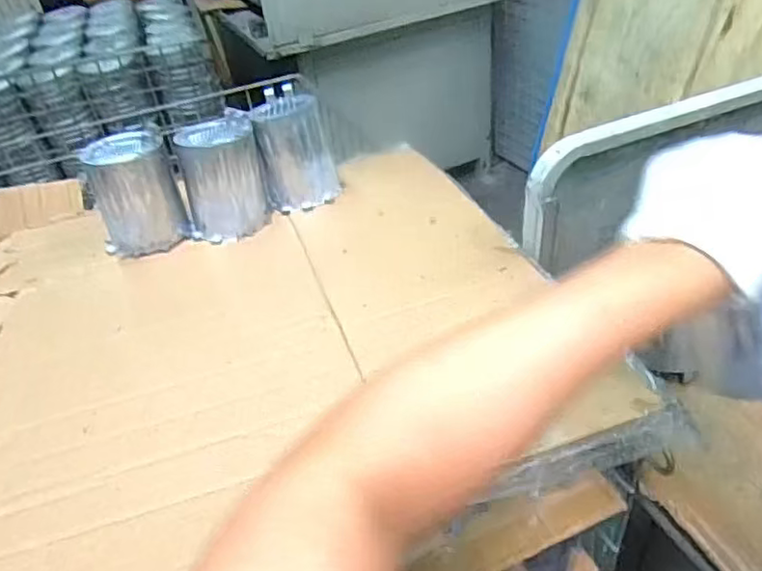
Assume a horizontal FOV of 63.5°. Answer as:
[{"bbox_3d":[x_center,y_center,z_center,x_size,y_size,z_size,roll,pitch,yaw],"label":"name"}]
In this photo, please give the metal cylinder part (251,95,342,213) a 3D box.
[{"bbox_3d":[-0.102,-0.164,0.749,0.089,0.111,0.093,-12,37,-8],"label":"metal cylinder part"}]

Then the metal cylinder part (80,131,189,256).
[{"bbox_3d":[-0.280,-0.106,0.697,0.093,0.123,0.090,-20,39,-17],"label":"metal cylinder part"}]

